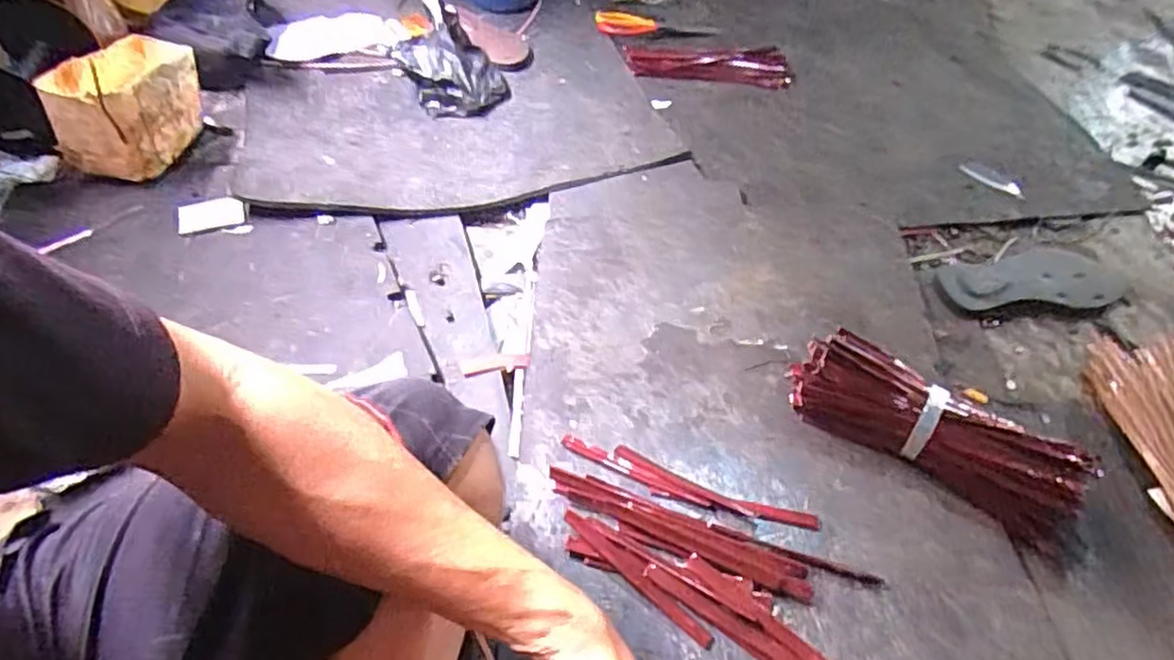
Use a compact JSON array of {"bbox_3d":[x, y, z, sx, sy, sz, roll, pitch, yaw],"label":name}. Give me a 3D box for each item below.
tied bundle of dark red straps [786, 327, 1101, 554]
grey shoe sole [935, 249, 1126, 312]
[{"bbox_3d":[0.316,0.094,0.625,0.258,0.067,0.072,31,53,22],"label":"tied bundle of dark red straps"},{"bbox_3d":[0.549,-0.063,0.831,0.244,0.015,0.089,-5,50,-6],"label":"grey shoe sole"}]

